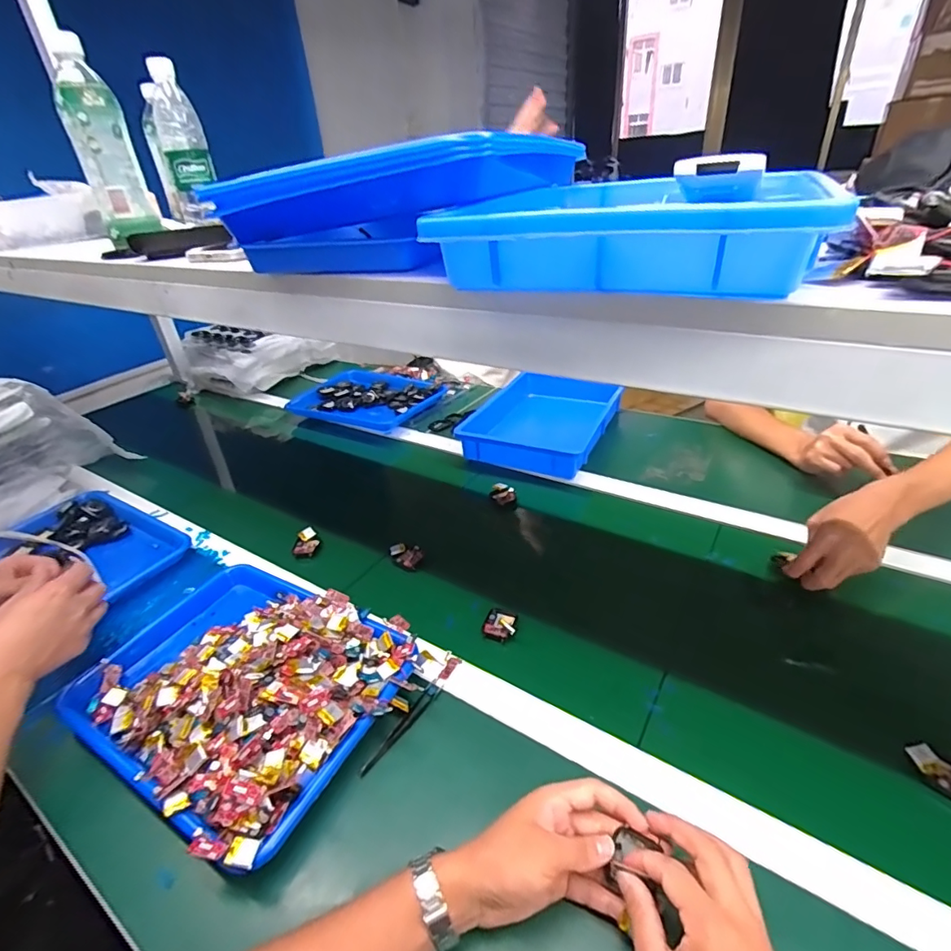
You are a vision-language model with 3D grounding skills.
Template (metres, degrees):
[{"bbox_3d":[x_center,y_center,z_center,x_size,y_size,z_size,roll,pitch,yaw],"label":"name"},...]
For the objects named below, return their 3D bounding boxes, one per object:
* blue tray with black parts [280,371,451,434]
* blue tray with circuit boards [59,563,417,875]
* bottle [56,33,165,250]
[{"bbox_3d":[-0.260,-0.188,1.218,0.332,0.041,0.233,13,36,26],"label":"blue tray with black parts"},{"bbox_3d":[-0.257,0.219,0.558,0.338,0.071,0.262,16,38,29],"label":"blue tray with circuit boards"},{"bbox_3d":[-0.449,-0.398,0.605,0.061,0.200,0.058,-23,36,-26],"label":"bottle"}]

